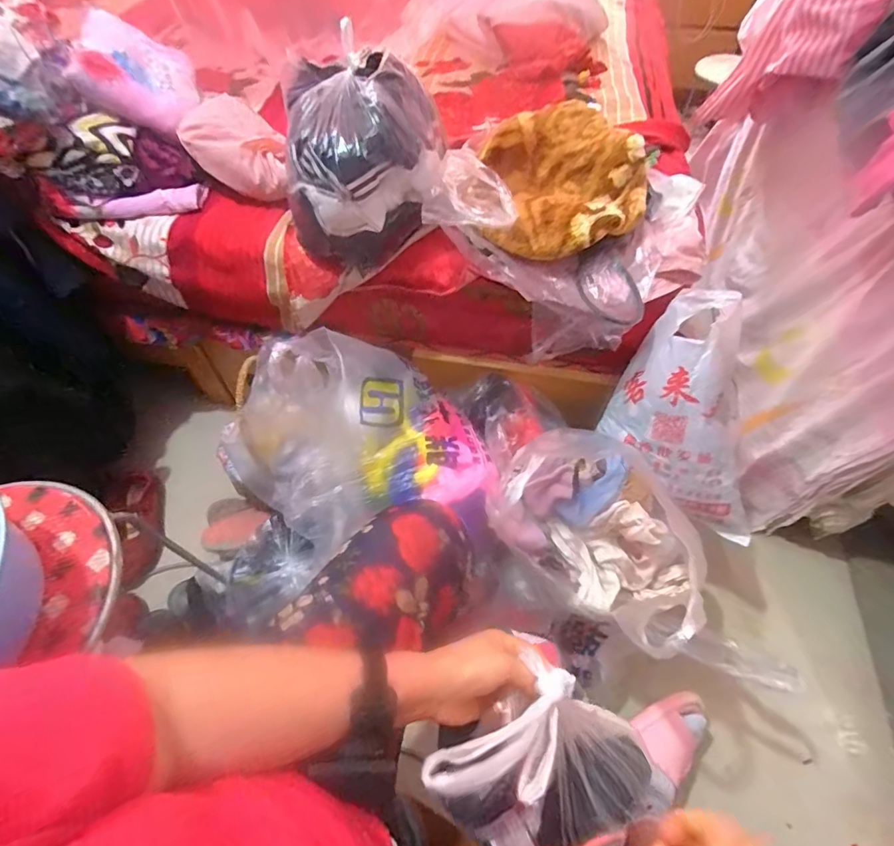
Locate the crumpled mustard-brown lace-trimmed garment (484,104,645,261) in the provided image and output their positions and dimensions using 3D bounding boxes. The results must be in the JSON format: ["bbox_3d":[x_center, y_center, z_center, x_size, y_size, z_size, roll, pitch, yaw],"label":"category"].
[{"bbox_3d":[0.170,-0.353,0.680,0.236,0.103,0.249,2,57,2],"label":"crumpled mustard-brown lace-trimmed garment"}]

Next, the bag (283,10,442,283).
[{"bbox_3d":[-0.116,-0.368,0.659,0.211,0.206,0.197,3,57,2],"label":"bag"}]

